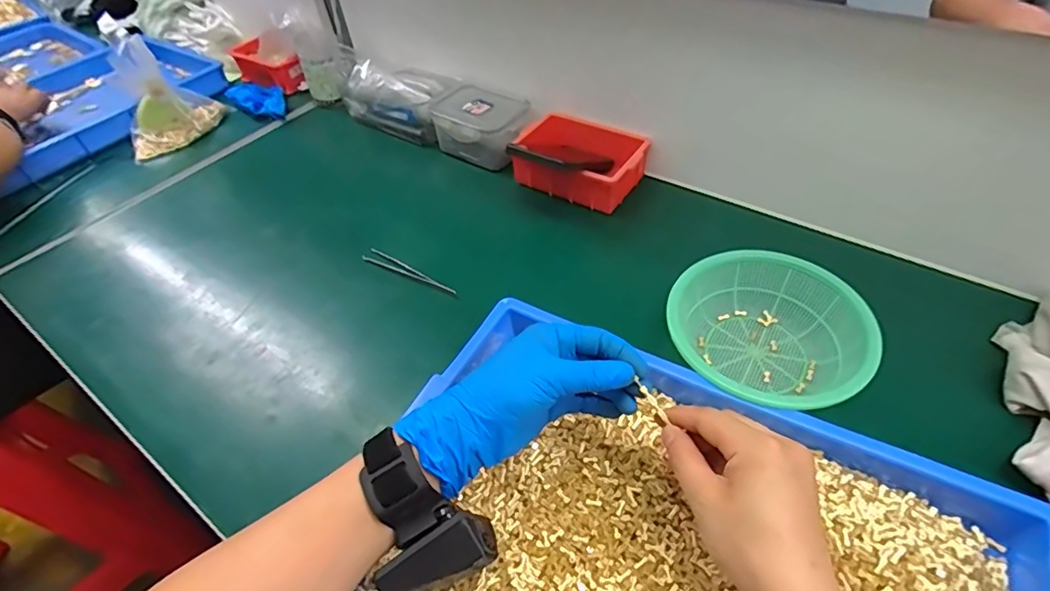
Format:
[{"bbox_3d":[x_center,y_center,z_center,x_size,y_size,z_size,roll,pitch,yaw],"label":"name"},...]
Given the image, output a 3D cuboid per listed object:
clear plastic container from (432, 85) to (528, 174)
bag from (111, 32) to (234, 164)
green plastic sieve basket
[{"bbox_3d":[-0.056,-0.227,0.715,0.128,0.063,0.091,20,53,21],"label":"clear plastic container"},{"bbox_3d":[-0.552,-0.296,0.794,0.096,0.128,0.153,30,57,28],"label":"bag"},{"bbox_3d":[0.207,0.034,0.461,0.152,0.055,0.148,-3,48,3],"label":"green plastic sieve basket"}]

